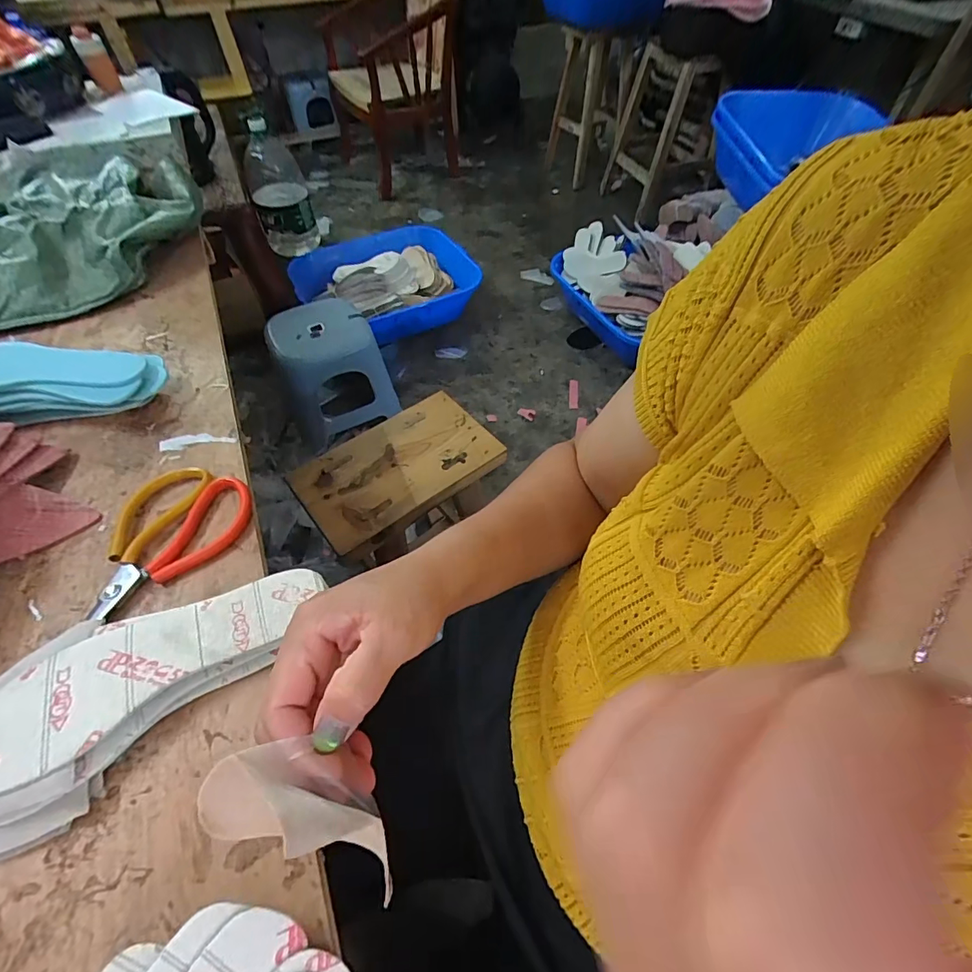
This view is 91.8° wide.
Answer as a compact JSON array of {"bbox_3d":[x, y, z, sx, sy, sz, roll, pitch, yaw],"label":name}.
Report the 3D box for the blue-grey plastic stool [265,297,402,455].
[{"bbox_3d":[-0.439,-0.345,1.353,0.292,0.276,0.308,-21,56,-15],"label":"blue-grey plastic stool"}]

